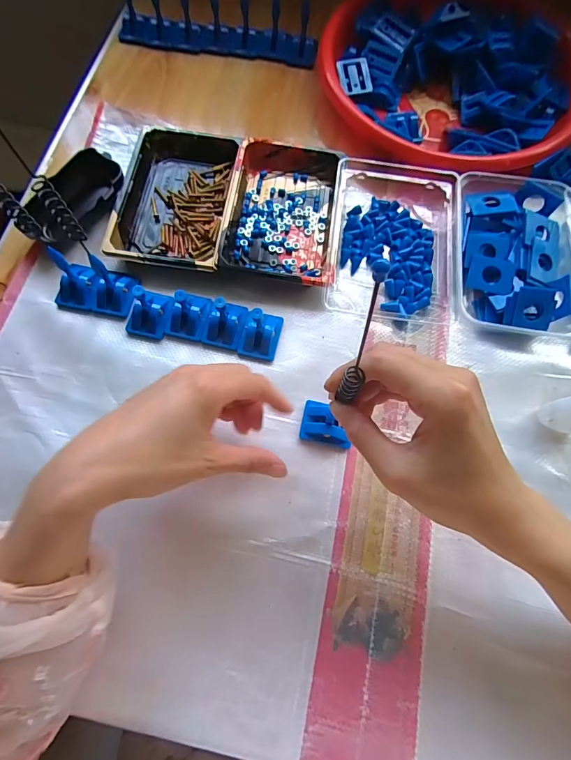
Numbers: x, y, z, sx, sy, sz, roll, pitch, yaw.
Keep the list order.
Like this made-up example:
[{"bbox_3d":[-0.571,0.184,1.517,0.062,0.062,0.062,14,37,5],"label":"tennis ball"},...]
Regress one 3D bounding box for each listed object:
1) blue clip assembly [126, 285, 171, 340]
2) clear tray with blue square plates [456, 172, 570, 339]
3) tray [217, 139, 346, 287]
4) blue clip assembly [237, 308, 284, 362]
[{"bbox_3d":[-0.125,-0.062,0.358,0.034,0.023,0.042,11,71,2],"label":"blue clip assembly"},{"bbox_3d":[0.214,-0.118,0.372,0.111,0.030,0.161,7,71,1],"label":"clear tray with blue square plates"},{"bbox_3d":[-0.002,-0.166,0.393,0.103,0.020,0.158,7,71,1],"label":"tray"},{"bbox_3d":[-0.022,-0.042,0.353,0.033,0.022,0.042,13,71,3],"label":"blue clip assembly"}]

